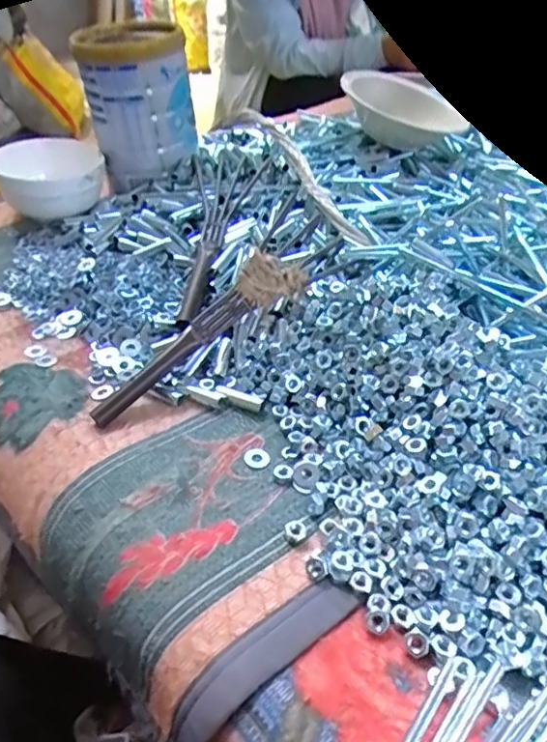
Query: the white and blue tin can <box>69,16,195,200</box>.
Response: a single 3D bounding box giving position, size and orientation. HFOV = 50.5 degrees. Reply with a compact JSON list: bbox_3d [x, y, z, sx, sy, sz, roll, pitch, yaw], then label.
[{"bbox_3d":[-0.169,-0.342,0.727,0.125,0.152,0.130,-10,42,-10],"label":"white and blue tin can"}]

